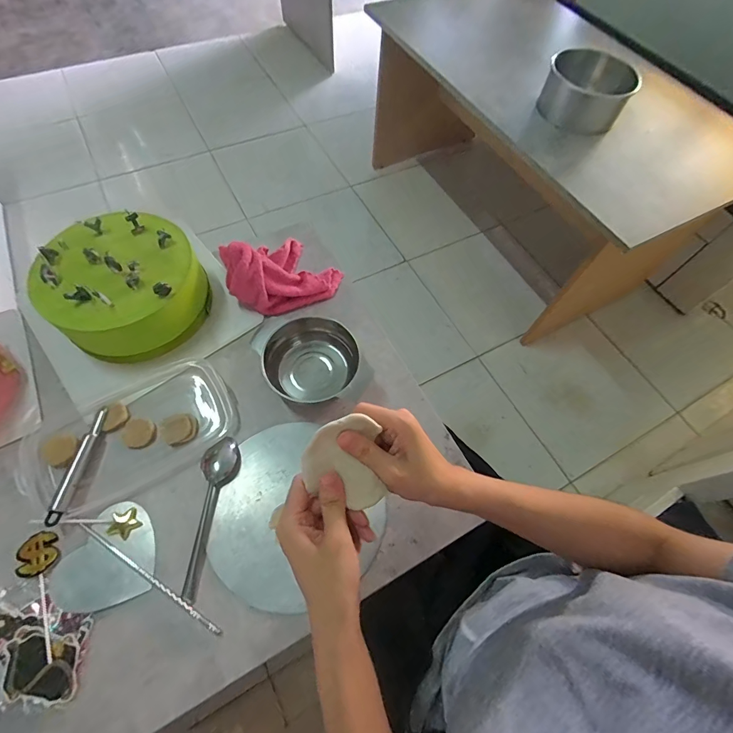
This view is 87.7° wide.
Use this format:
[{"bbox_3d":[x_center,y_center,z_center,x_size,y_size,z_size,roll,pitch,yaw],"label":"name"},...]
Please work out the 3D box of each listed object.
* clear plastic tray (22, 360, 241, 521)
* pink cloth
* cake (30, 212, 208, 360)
[{"bbox_3d":[-0.291,0.079,0.480,0.233,0.023,0.137,-30,68,-16],"label":"clear plastic tray"},{"bbox_3d":[-0.127,-0.147,0.571,0.154,0.079,0.117,-31,68,-17],"label":"pink cloth"},{"bbox_3d":[-0.320,-0.106,0.522,0.187,0.101,0.182,-28,67,-15],"label":"cake"}]

